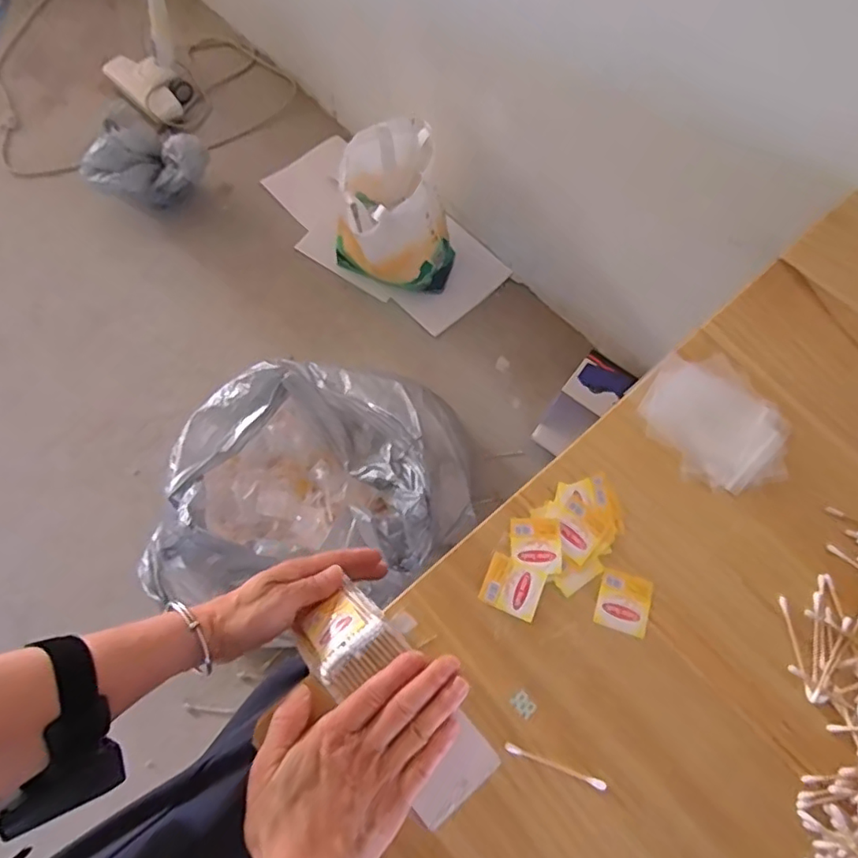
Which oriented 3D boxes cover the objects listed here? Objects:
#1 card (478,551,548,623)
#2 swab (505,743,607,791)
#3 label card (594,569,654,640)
[{"bbox_3d":[0.067,0.126,0.461,0.045,0.004,0.040,24,68,7],"label":"card"},{"bbox_3d":[0.091,0.242,0.415,0.073,0.004,0.007,20,67,6],"label":"swab"},{"bbox_3d":[0.156,0.139,0.463,0.041,0.005,0.045,19,68,4],"label":"label card"}]

